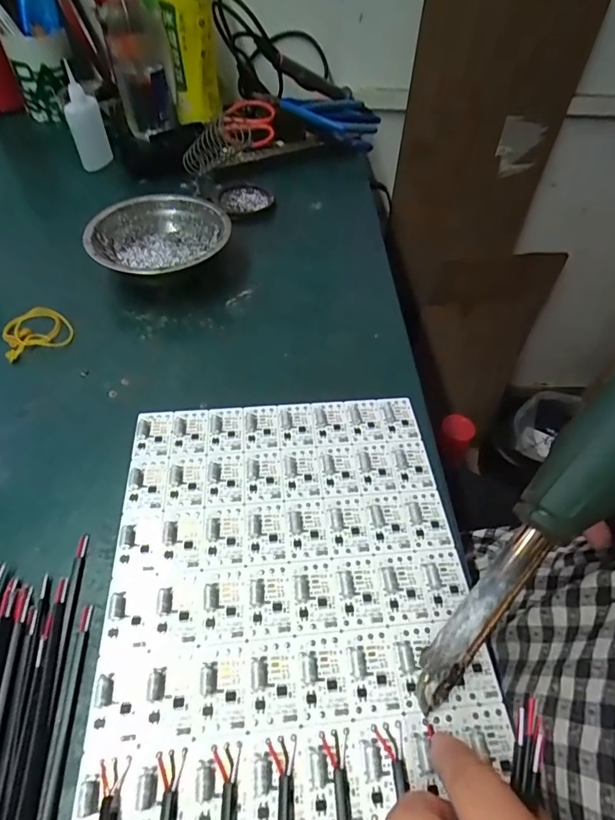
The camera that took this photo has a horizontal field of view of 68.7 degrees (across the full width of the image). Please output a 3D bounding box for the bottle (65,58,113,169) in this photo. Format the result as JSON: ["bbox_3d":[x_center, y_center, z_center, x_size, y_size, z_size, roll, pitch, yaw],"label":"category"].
[{"bbox_3d":[-0.252,-0.330,0.512,0.031,0.093,0.031,1,52,-5],"label":"bottle"}]

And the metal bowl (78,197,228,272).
[{"bbox_3d":[-0.138,-0.155,0.426,0.122,0.041,0.122,1,52,-2],"label":"metal bowl"}]

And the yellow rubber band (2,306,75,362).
[{"bbox_3d":[-0.227,-0.067,0.376,0.051,0.006,0.050,-25,57,-20],"label":"yellow rubber band"}]

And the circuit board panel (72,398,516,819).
[{"bbox_3d":[-0.010,0.090,0.268,0.200,0.010,0.237,-2,52,-7],"label":"circuit board panel"}]

